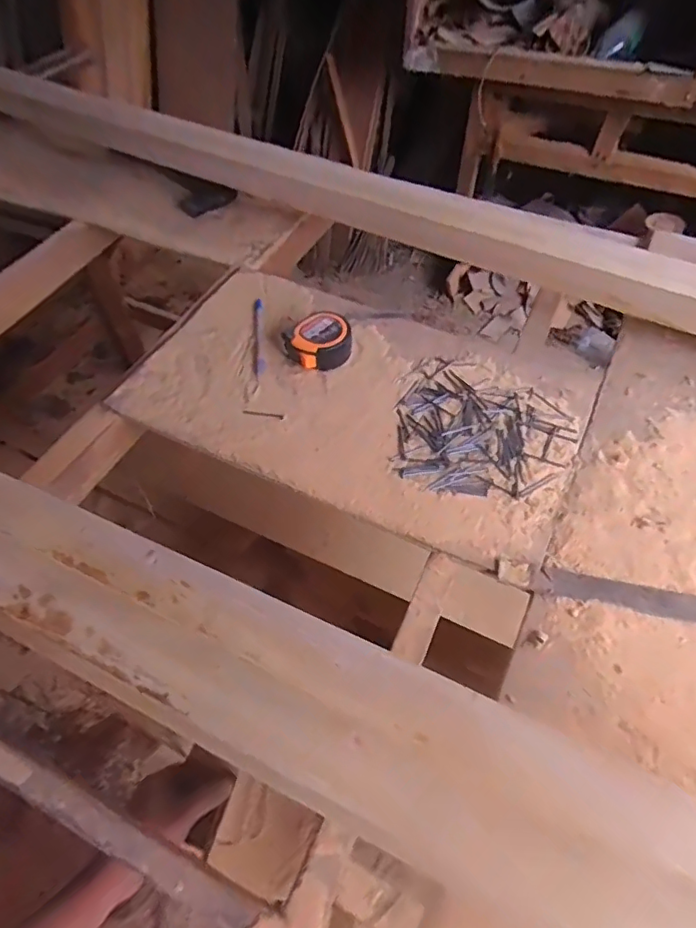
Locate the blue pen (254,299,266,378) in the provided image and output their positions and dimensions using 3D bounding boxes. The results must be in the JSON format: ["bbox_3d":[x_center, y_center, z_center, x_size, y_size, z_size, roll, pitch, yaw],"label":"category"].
[{"bbox_3d":[-0.114,-0.164,0.722,0.013,0.011,0.139,-6,53,-4],"label":"blue pen"}]

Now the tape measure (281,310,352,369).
[{"bbox_3d":[-0.035,-0.148,0.690,0.082,0.044,0.065,-17,54,-10],"label":"tape measure"}]

